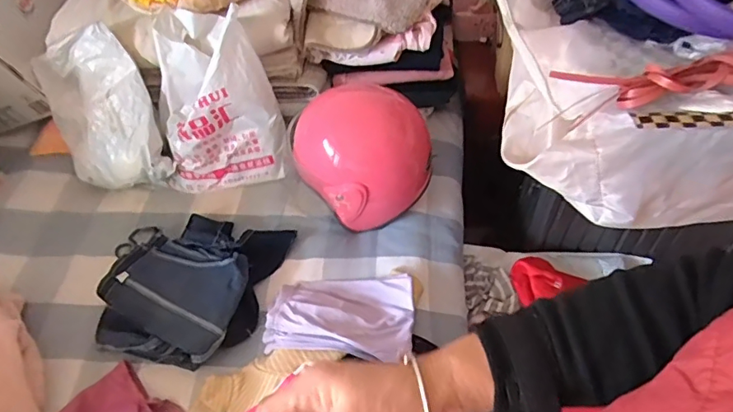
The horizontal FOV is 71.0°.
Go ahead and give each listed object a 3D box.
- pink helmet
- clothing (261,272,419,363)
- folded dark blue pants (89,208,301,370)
[{"bbox_3d":[-0.013,-0.098,0.968,0.214,0.176,0.204,-2,52,3],"label":"pink helmet"},{"bbox_3d":[-0.042,0.188,0.856,0.240,0.070,0.168,0,52,4],"label":"clothing"},{"bbox_3d":[-0.327,0.132,0.922,0.314,0.057,0.290,10,53,12],"label":"folded dark blue pants"}]

